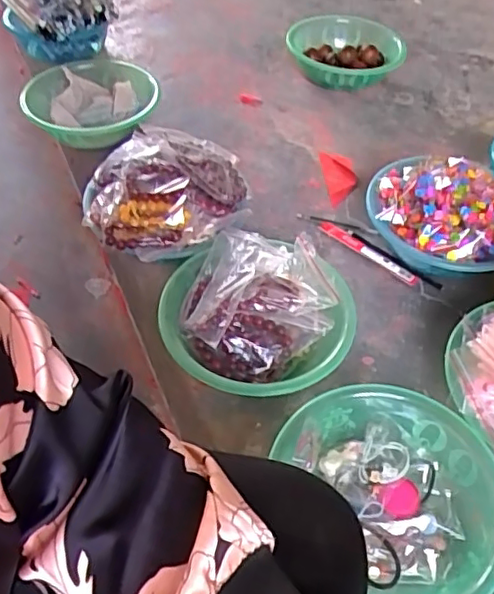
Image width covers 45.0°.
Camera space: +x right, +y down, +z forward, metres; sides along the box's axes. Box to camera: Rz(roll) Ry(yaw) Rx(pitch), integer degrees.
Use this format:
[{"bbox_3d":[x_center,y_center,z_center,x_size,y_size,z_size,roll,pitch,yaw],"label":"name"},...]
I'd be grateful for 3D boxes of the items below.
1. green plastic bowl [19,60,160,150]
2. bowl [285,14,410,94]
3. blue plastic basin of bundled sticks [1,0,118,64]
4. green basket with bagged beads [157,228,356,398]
[{"bbox_3d":[-0.296,-0.374,1.130,0.268,0.060,0.260,14,49,9],"label":"green plastic bowl"},{"bbox_3d":[0.200,-0.513,1.237,0.230,0.077,0.219,2,49,-2],"label":"bowl"},{"bbox_3d":[-0.397,-0.618,1.264,0.182,0.215,0.149,-32,59,-26],"label":"blue plastic basin of bundled sticks"},{"bbox_3d":[0.011,0.021,0.749,0.239,0.086,0.234,8,49,4],"label":"green basket with bagged beads"}]

